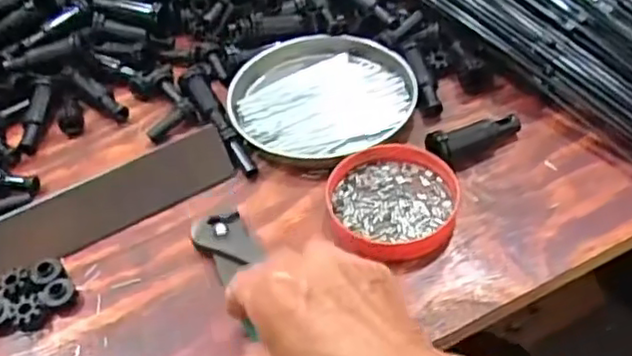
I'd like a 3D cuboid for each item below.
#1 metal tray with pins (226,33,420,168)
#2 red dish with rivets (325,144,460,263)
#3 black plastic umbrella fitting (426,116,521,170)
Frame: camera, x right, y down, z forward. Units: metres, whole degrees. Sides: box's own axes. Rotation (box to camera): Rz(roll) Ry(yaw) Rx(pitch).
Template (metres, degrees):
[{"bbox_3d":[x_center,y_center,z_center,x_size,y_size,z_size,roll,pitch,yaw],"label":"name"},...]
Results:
[{"bbox_3d":[0.004,-0.061,0.484,0.132,0.020,0.120,-3,44,3],"label":"metal tray with pins"},{"bbox_3d":[0.048,0.012,0.414,0.079,0.014,0.082,-3,44,3],"label":"red dish with rivets"},{"bbox_3d":[0.106,-0.028,0.441,0.070,0.022,0.019,-27,48,-20],"label":"black plastic umbrella fitting"}]

